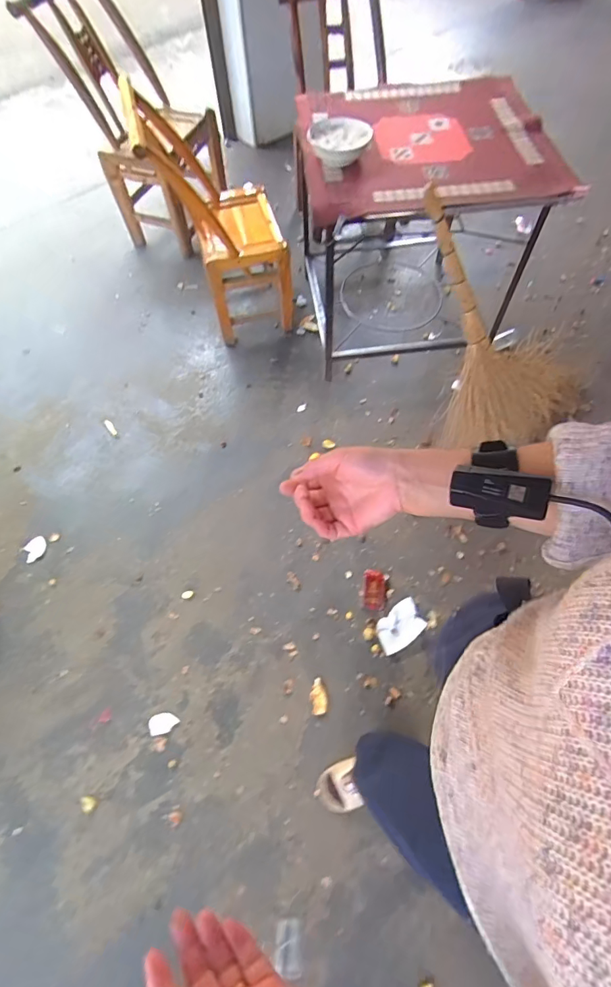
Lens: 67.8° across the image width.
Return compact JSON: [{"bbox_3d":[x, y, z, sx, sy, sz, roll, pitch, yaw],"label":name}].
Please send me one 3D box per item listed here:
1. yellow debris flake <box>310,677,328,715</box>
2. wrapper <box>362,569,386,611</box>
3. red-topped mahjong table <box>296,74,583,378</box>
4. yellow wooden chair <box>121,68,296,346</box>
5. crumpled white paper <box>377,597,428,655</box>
[{"bbox_3d":[0.034,0.530,1.188,0.045,0.004,0.085,-12,62,-3],"label":"yellow debris flake"},{"bbox_3d":[0.198,0.275,1.303,0.066,0.015,0.111,6,62,6],"label":"wrapper"},{"bbox_3d":[0.349,-0.917,1.550,0.702,0.589,0.763,-6,61,1],"label":"red-topped mahjong table"},{"bbox_3d":[-0.300,-0.975,1.610,0.392,0.697,0.478,-16,62,-6],"label":"yellow wooden chair"},{"bbox_3d":[0.261,0.366,1.253,0.147,0.018,0.094,-37,66,-16],"label":"crumpled white paper"}]

